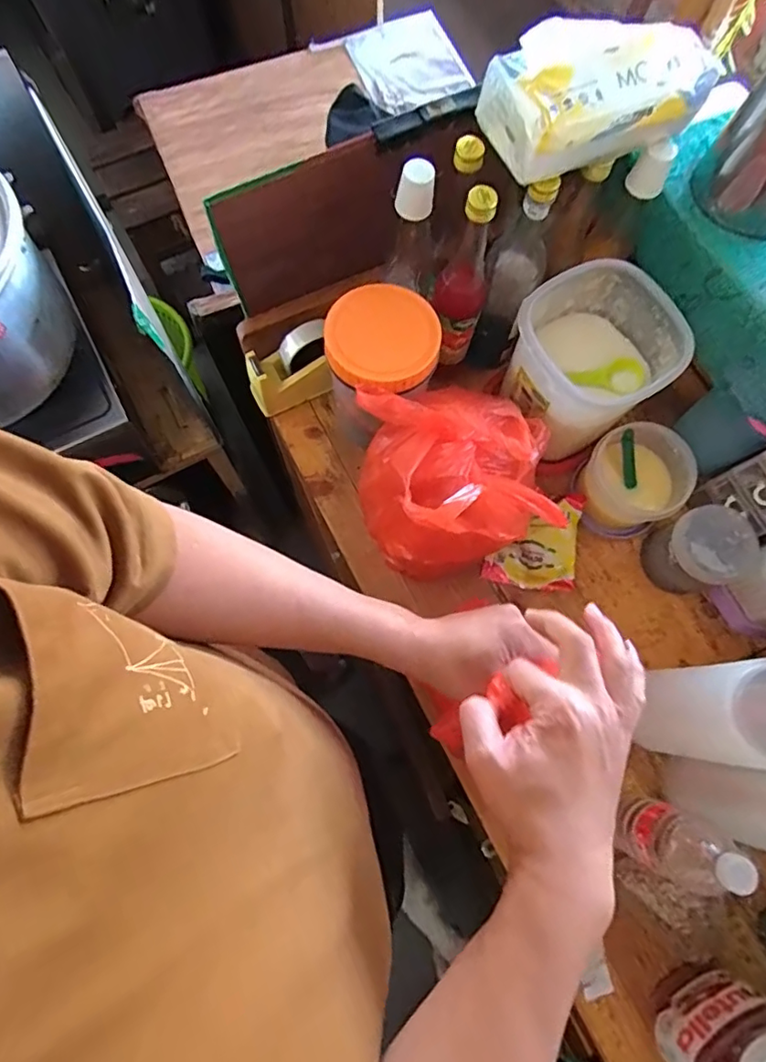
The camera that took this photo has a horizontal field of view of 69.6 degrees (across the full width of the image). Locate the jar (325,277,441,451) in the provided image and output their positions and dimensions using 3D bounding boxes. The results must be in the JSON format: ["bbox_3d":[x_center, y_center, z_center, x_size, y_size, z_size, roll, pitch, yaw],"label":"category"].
[{"bbox_3d":[-0.002,-0.190,0.661,0.123,0.168,0.123,1,74,-2],"label":"jar"}]

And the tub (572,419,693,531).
[{"bbox_3d":[0.313,-0.066,0.689,0.101,0.093,0.115,-22,76,-8],"label":"tub"}]

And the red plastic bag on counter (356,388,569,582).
[{"bbox_3d":[0.074,-0.060,0.576,0.186,0.223,0.165,-3,74,-3],"label":"red plastic bag on counter"}]

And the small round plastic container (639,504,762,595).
[{"bbox_3d":[0.377,0.025,0.661,0.090,0.093,0.087,1,74,-2],"label":"small round plastic container"}]

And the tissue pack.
[{"bbox_3d":[0.205,-0.409,0.503,0.203,0.080,0.096,-22,76,-8],"label":"tissue pack"}]

